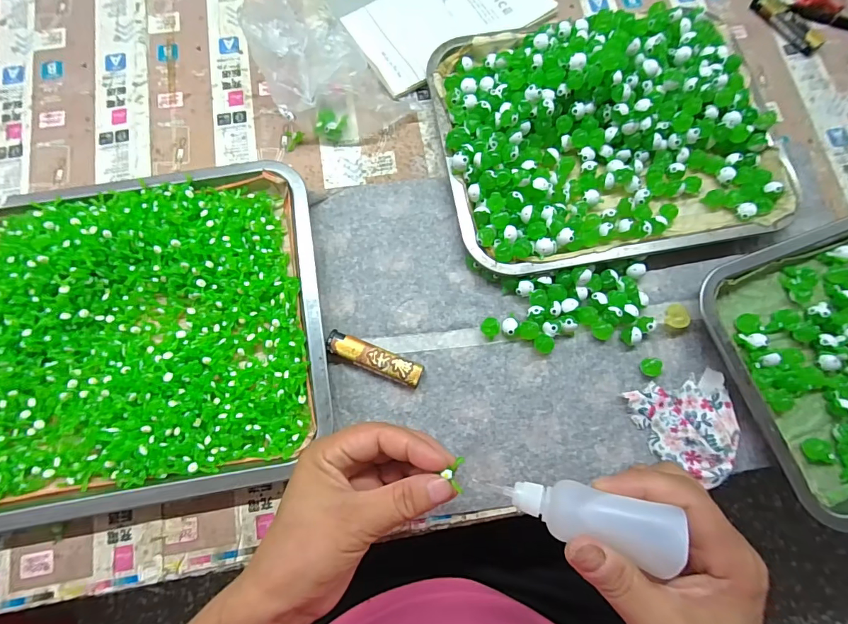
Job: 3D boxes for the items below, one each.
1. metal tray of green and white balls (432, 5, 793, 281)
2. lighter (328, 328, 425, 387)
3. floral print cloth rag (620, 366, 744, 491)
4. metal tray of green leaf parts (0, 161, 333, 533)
[{"bbox_3d":[0.161,-0.160,0.365,0.288,0.044,0.231,-10,78,-3],"label":"metal tray of green and white balls"},{"bbox_3d":[-0.040,0.038,0.333,0.079,0.015,0.020,22,78,4],"label":"lighter"},{"bbox_3d":[0.209,0.093,0.324,0.076,0.017,0.078,-12,78,-3],"label":"floral print cloth rag"},{"bbox_3d":[-0.236,0.017,0.325,0.305,0.035,0.253,-10,78,-3],"label":"metal tray of green leaf parts"}]

